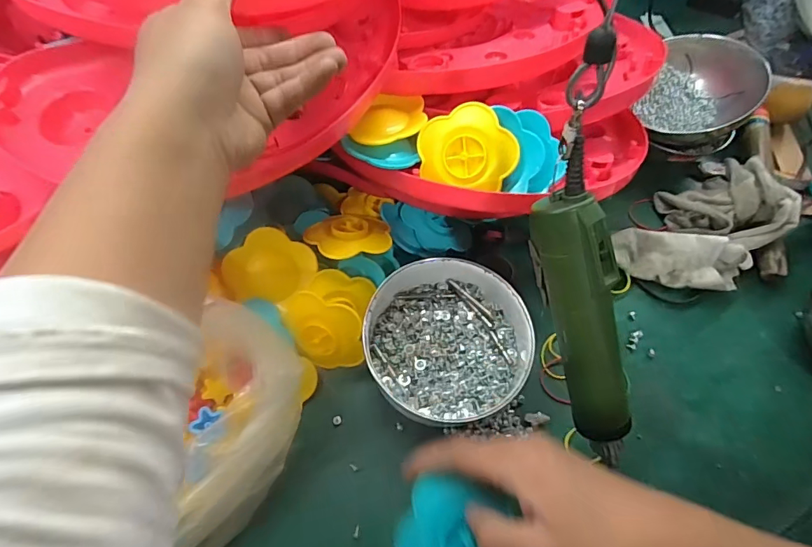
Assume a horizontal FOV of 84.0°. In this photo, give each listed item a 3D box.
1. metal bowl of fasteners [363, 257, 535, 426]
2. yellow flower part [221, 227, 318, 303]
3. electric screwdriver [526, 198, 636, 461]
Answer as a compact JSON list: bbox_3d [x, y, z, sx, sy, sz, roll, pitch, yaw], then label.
[{"bbox_3d":[0.036,0.055,0.409,0.140,0.055,0.147,0,60,-1],"label":"metal bowl of fasteners"},{"bbox_3d":[-0.118,-0.009,0.395,0.073,0.015,0.061,-26,94,2],"label":"yellow flower part"},{"bbox_3d":[0.131,0.048,0.322,0.036,0.214,0.047,-21,18,-12],"label":"electric screwdriver"}]

